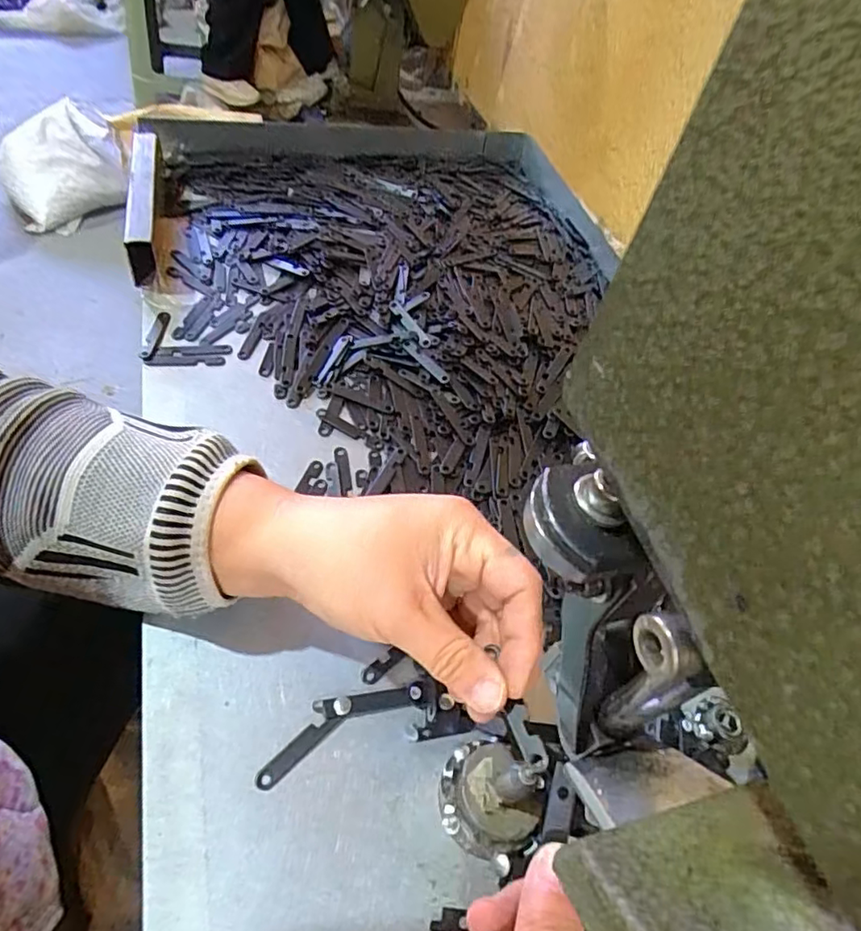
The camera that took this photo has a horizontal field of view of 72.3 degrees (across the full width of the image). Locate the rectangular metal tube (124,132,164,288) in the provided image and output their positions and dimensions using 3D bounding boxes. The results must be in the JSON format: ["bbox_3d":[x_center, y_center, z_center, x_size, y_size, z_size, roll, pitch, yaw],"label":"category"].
[{"bbox_3d":[-0.231,-0.209,0.481,0.020,0.045,0.163,-5,54,-16],"label":"rectangular metal tube"}]

